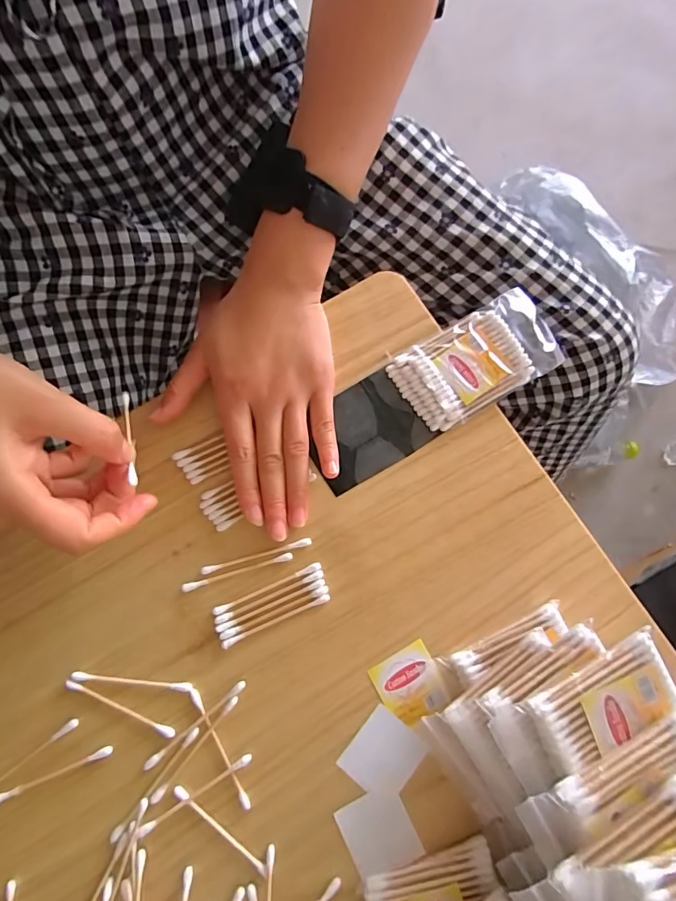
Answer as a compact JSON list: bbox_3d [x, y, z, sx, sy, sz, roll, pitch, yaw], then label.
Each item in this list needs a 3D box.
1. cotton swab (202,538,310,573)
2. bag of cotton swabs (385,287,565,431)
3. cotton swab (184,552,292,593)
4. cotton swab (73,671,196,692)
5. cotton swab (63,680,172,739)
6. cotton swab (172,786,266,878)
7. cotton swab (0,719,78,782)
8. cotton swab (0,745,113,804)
[{"bbox_3d":[-0.052,0.067,0.297,0.071,0.004,0.005,-15,77,-4],"label":"cotton swab"},{"bbox_3d":[0.097,-0.062,0.326,0.113,0.015,0.061,-30,78,-7],"label":"bag of cotton swabs"},{"bbox_3d":[-0.064,0.077,0.294,0.070,0.004,0.005,-16,77,-4],"label":"cotton swab"},{"bbox_3d":[-0.124,0.139,0.280,0.072,0.004,0.005,6,77,1],"label":"cotton swab"},{"bbox_3d":[-0.130,0.153,0.276,0.071,0.004,0.006,24,78,5],"label":"cotton swab"},{"bbox_3d":[-0.067,0.217,0.265,0.068,0.005,0.006,39,79,8],"label":"cotton swab"},{"bbox_3d":[-0.184,0.181,0.270,0.072,0.004,0.006,-35,79,-8],"label":"cotton swab"},{"bbox_3d":[-0.167,0.188,0.268,0.072,0.004,0.005,-22,78,-5],"label":"cotton swab"}]

